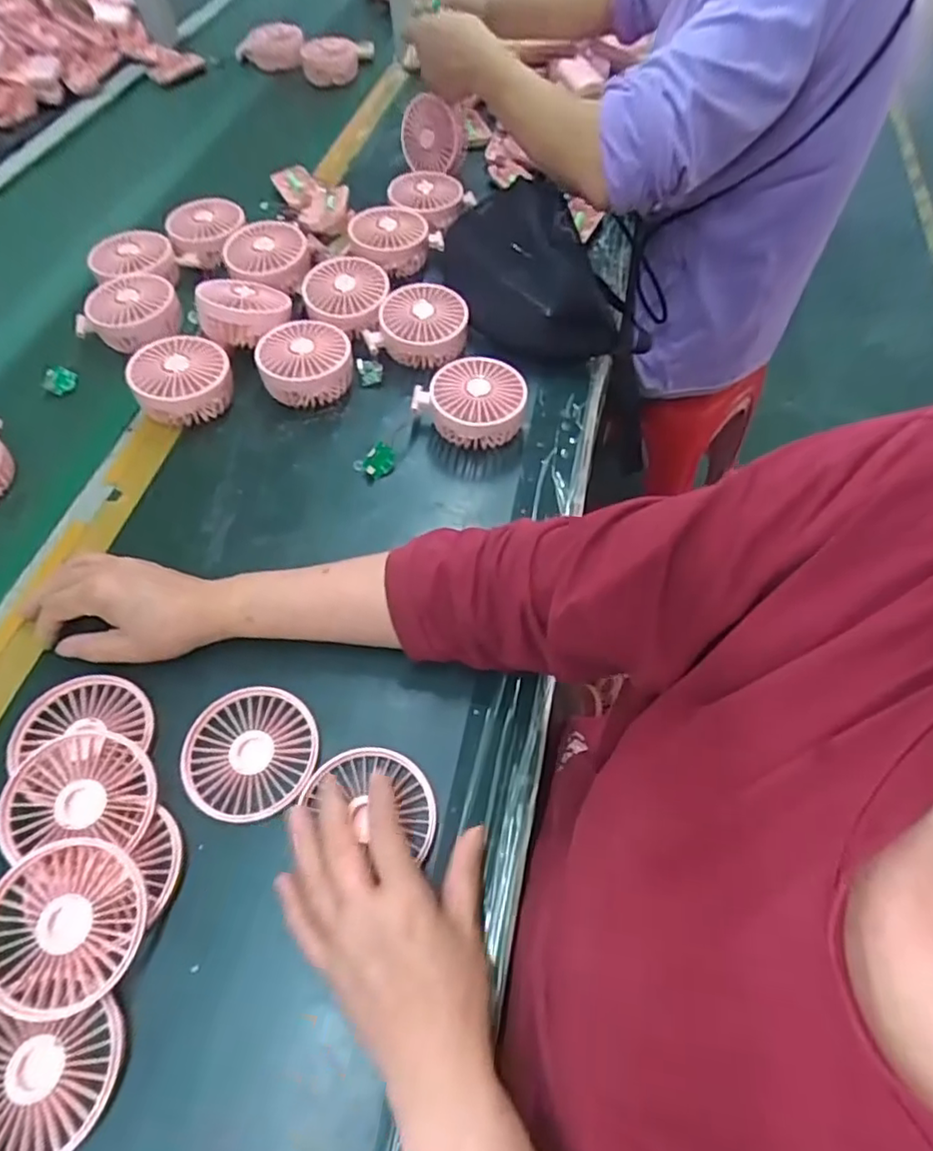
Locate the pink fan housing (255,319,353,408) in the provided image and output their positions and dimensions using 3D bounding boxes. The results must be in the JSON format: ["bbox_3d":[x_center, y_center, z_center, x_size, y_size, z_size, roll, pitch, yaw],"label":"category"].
[{"bbox_3d":[-0.158,-0.208,0.610,0.087,0.051,0.090,-8,58,-4],"label":"pink fan housing"}]

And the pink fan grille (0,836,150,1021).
[{"bbox_3d":[-0.232,0.200,0.354,0.086,0.016,0.086,14,61,1],"label":"pink fan grille"}]

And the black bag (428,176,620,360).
[{"bbox_3d":[0.056,-0.341,0.657,0.167,0.073,0.234,-9,58,-5],"label":"black bag"}]

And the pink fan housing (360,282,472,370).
[{"bbox_3d":[-0.047,-0.259,0.636,0.097,0.050,0.089,18,60,12],"label":"pink fan housing"}]

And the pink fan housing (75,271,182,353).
[{"bbox_3d":[-0.358,-0.285,0.661,0.102,0.039,0.090,15,59,10],"label":"pink fan housing"}]

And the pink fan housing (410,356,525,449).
[{"bbox_3d":[0.002,-0.161,0.578,0.106,0.048,0.084,8,58,6],"label":"pink fan housing"}]

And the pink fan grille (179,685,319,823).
[{"bbox_3d":[-0.149,0.122,0.426,0.087,0.011,0.088,0,58,1],"label":"pink fan grille"}]

